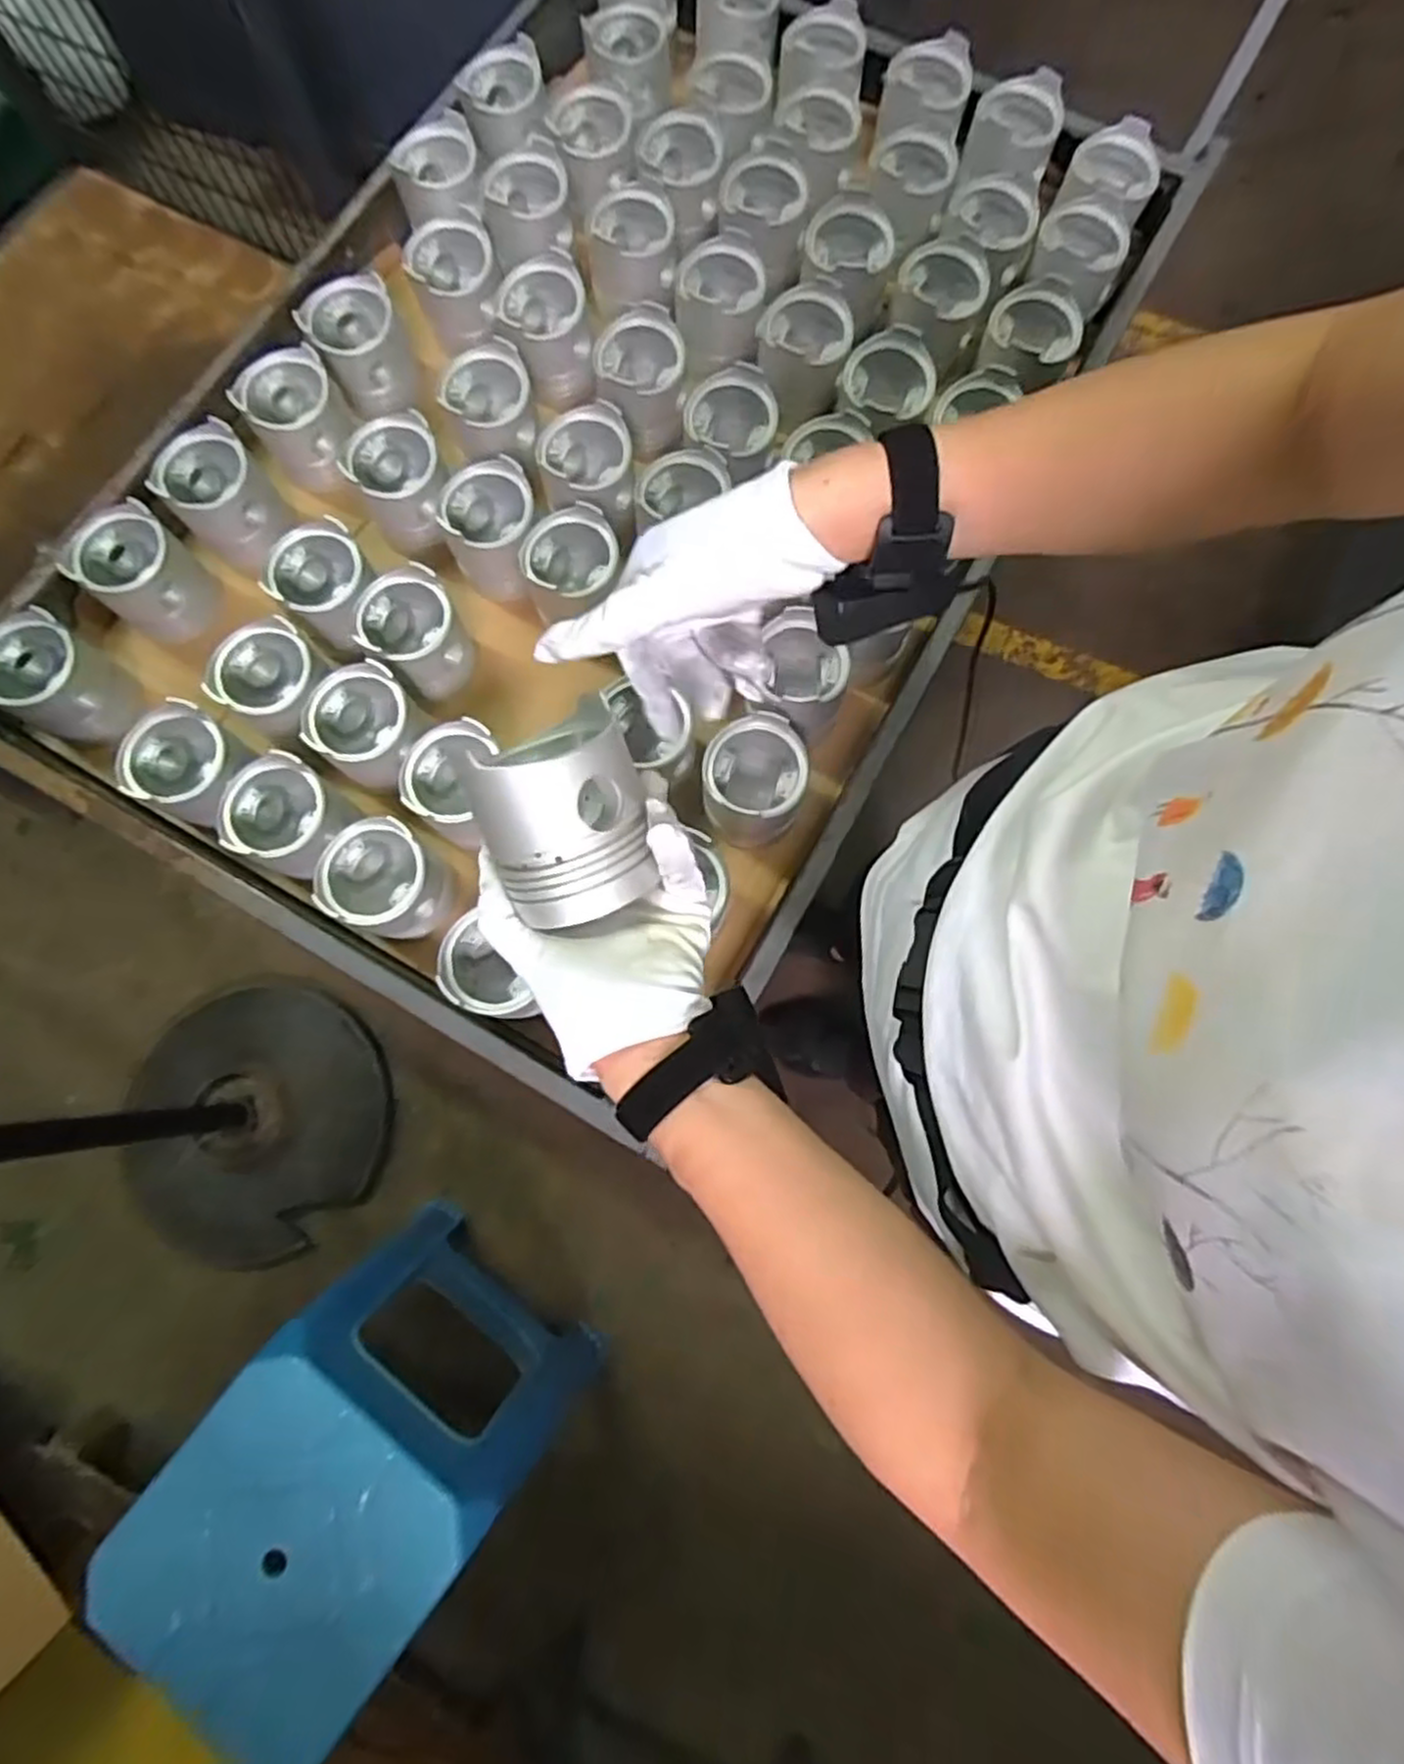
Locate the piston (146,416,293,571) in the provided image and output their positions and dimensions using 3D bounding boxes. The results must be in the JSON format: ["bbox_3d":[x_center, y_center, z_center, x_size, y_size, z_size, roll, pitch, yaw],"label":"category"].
[{"bbox_3d":[-0.448,-0.360,0.731,0.080,0.101,0.075,0,76,0],"label":"piston"}]

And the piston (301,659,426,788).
[{"bbox_3d":[-0.286,-0.132,0.674,0.079,0.071,0.088,39,80,9],"label":"piston"}]

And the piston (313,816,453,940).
[{"bbox_3d":[-0.259,-0.001,0.643,0.083,0.075,0.083,0,76,0],"label":"piston"}]

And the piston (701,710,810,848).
[{"bbox_3d":[0.043,-0.083,0.658,0.084,0.082,0.087,7,77,2],"label":"piston"}]

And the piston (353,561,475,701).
[{"bbox_3d":[-0.253,-0.218,0.692,0.084,0.072,0.085,0,76,0],"label":"piston"}]

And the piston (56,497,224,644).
[{"bbox_3d":[-0.505,-0.280,0.708,0.091,0.083,0.084,0,76,0],"label":"piston"}]

